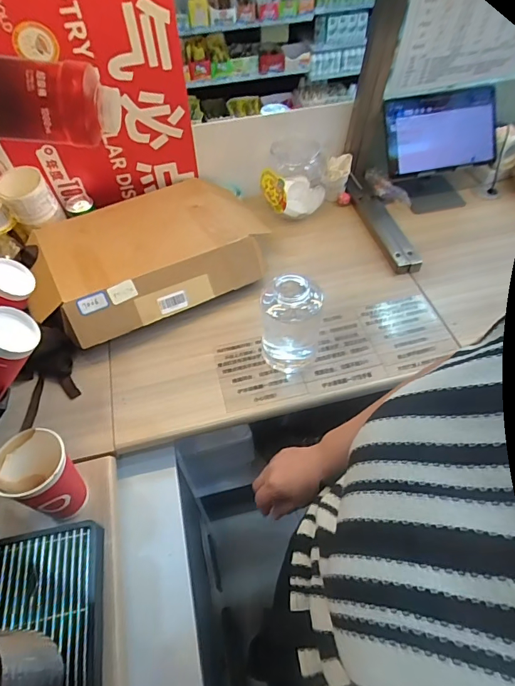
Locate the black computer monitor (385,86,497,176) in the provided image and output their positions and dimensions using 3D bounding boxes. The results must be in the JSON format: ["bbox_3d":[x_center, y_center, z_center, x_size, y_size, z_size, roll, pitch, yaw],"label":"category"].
[{"bbox_3d":[0.408,-0.465,0.948,0.245,0.153,0.024,-8,22,0],"label":"black computer monitor"}]

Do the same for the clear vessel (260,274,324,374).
[{"bbox_3d":[0.054,-0.037,0.713,0.096,0.149,0.103,5,53,6],"label":"clear vessel"}]

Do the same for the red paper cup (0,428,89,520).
[{"bbox_3d":[-0.276,0.185,0.568,0.082,0.128,0.077,-1,53,2],"label":"red paper cup"}]

